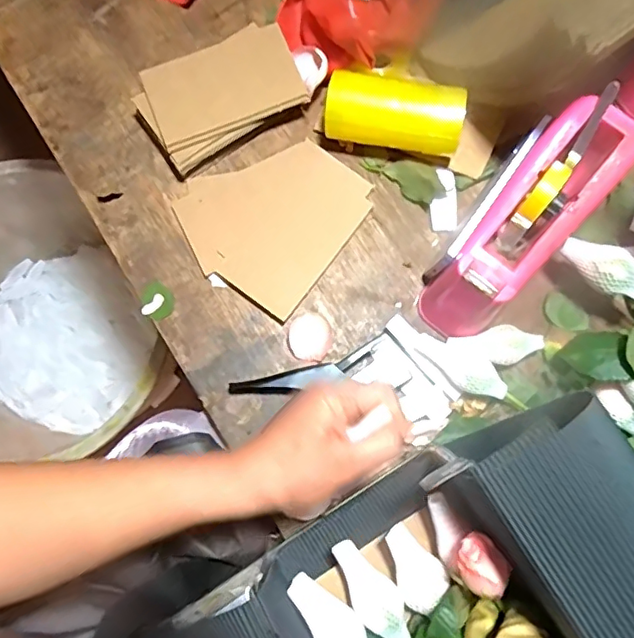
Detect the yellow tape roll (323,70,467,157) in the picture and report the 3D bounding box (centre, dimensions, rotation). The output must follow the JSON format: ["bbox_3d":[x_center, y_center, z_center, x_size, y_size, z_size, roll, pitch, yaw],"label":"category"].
[{"bbox_3d":[0.068,-0.182,0.504,0.119,0.061,0.050,12,80,3],"label":"yellow tape roll"}]

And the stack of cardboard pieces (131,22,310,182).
[{"bbox_3d":[-0.089,-0.209,0.527,0.147,0.041,0.096,-31,80,-5],"label":"stack of cardboard pieces"}]

